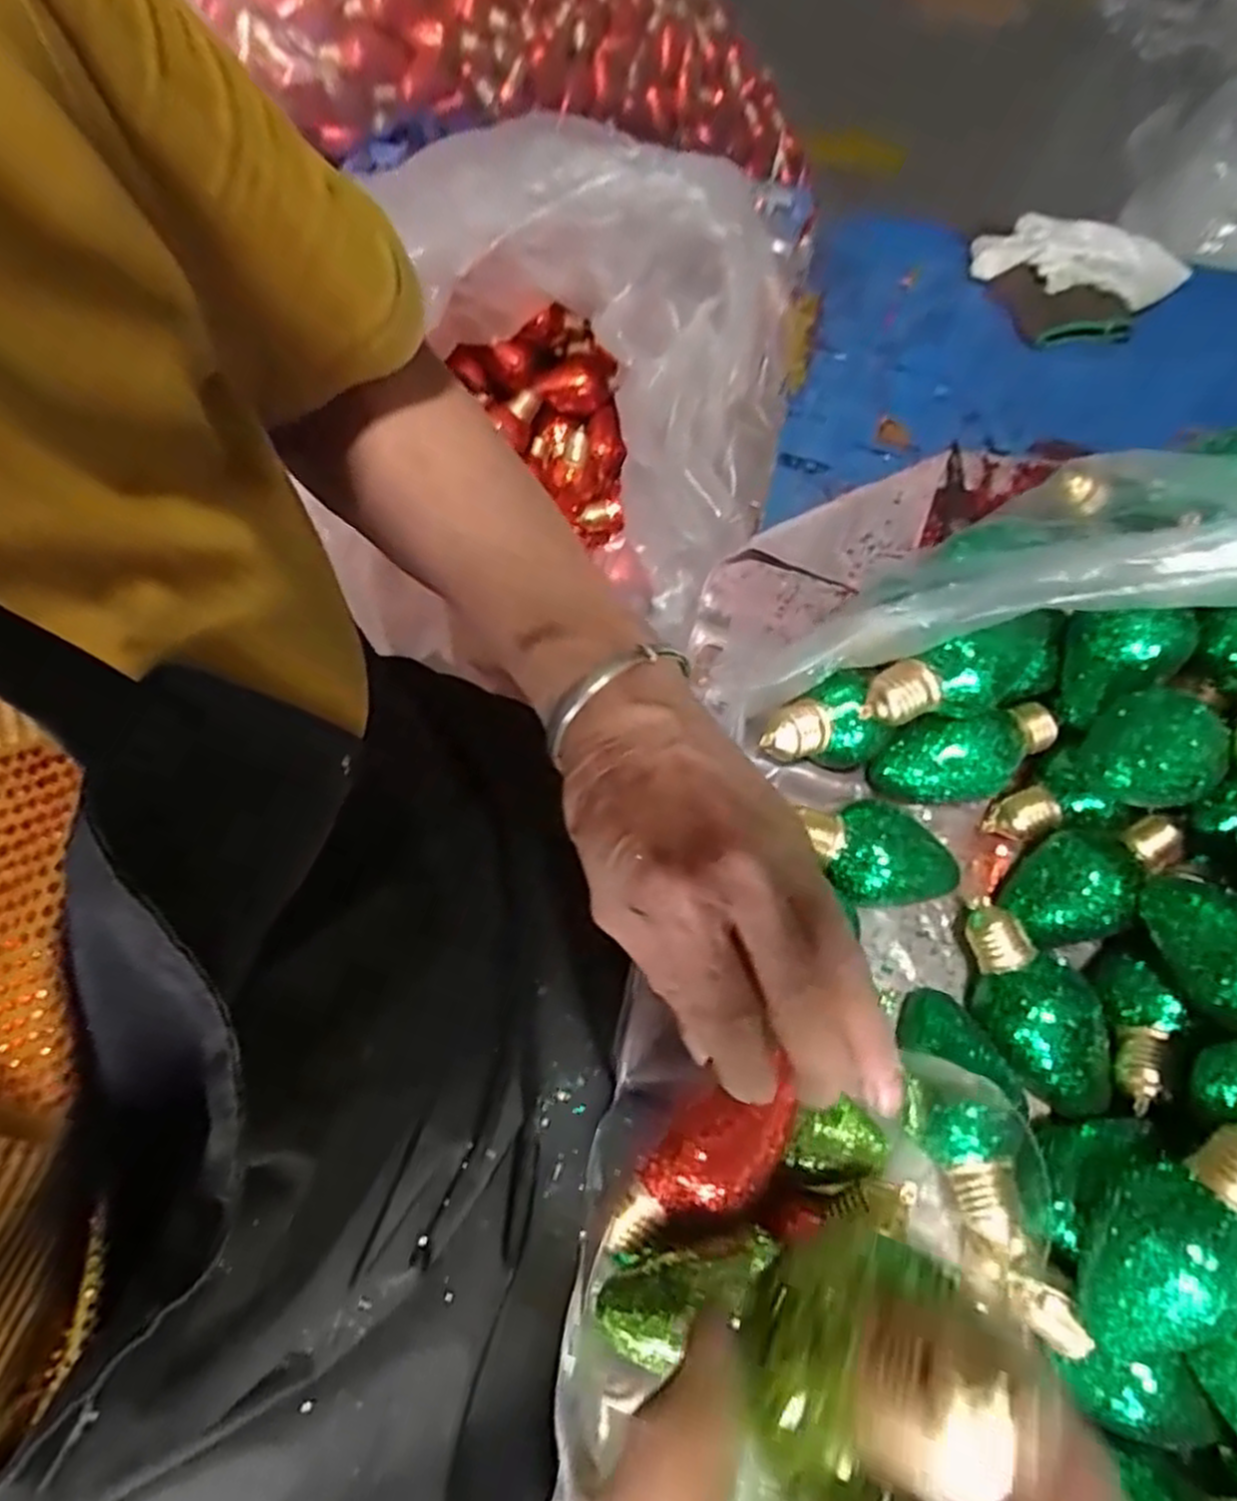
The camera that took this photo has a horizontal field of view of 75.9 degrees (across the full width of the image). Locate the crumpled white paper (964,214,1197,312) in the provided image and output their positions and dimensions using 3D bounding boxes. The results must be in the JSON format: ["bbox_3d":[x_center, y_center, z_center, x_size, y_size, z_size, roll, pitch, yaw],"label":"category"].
[{"bbox_3d":[0.341,-0.364,0.583,0.153,0.022,0.059,13,69,3],"label":"crumpled white paper"}]

